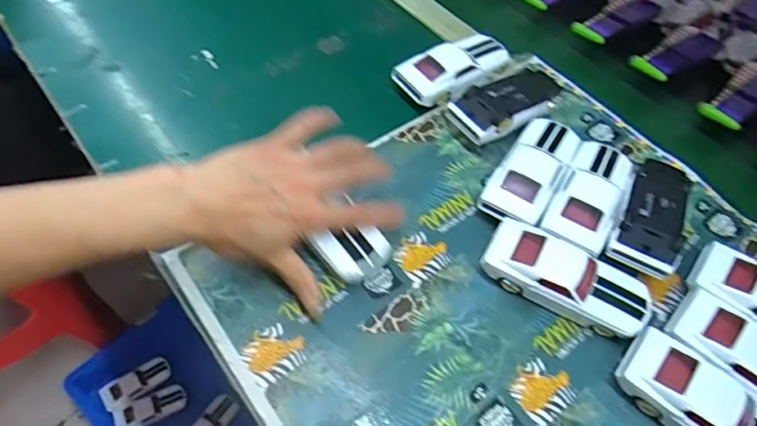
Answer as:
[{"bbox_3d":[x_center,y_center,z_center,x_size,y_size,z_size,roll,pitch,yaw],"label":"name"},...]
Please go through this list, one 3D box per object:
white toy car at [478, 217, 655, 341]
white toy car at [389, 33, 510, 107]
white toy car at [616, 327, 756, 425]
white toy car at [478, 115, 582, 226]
[{"bbox_3d":[0.150,0.053,0.426,0.128,0.034,0.054,24,56,12],"label":"white toy car"},{"bbox_3d":[0.082,-0.153,0.566,0.127,0.037,0.060,-31,62,-22],"label":"white toy car"},{"bbox_3d":[0.237,0.141,0.373,0.134,0.034,0.053,35,59,19],"label":"white toy car"},{"bbox_3d":[0.143,-0.039,0.493,0.054,0.034,0.131,30,57,16],"label":"white toy car"}]

